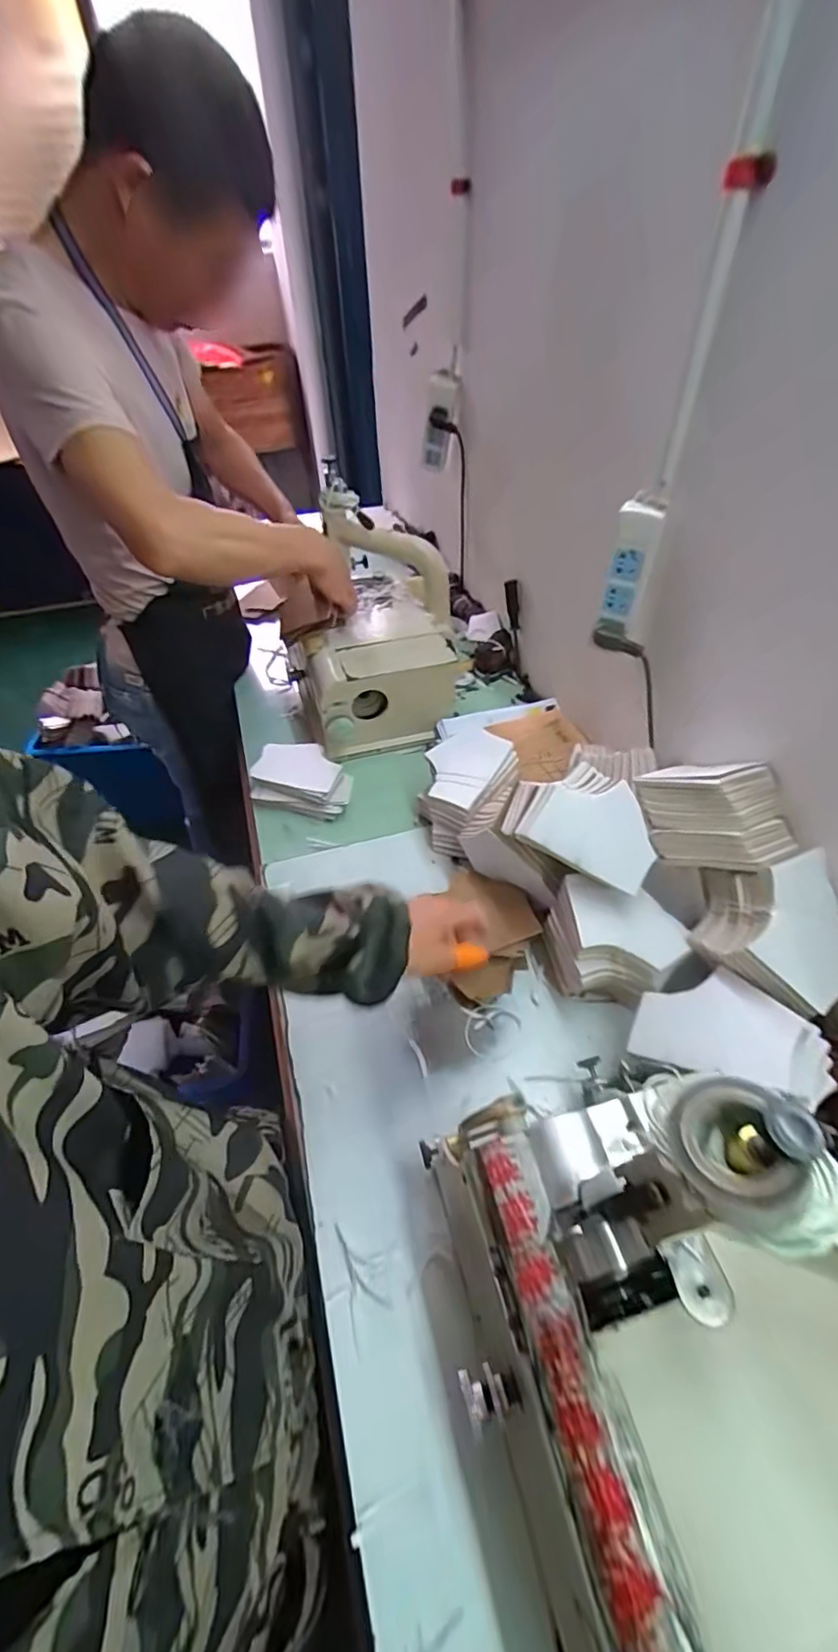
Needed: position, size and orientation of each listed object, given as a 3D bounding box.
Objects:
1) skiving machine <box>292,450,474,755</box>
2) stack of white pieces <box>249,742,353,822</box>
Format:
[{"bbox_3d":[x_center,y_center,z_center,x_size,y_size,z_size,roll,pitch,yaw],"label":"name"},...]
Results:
[{"bbox_3d":[-0.065,-0.328,0.912,0.252,0.275,0.297,-8,49,-5],"label":"skiving machine"},{"bbox_3d":[-0.173,-0.077,0.852,0.153,0.054,0.119,11,50,11],"label":"stack of white pieces"}]

